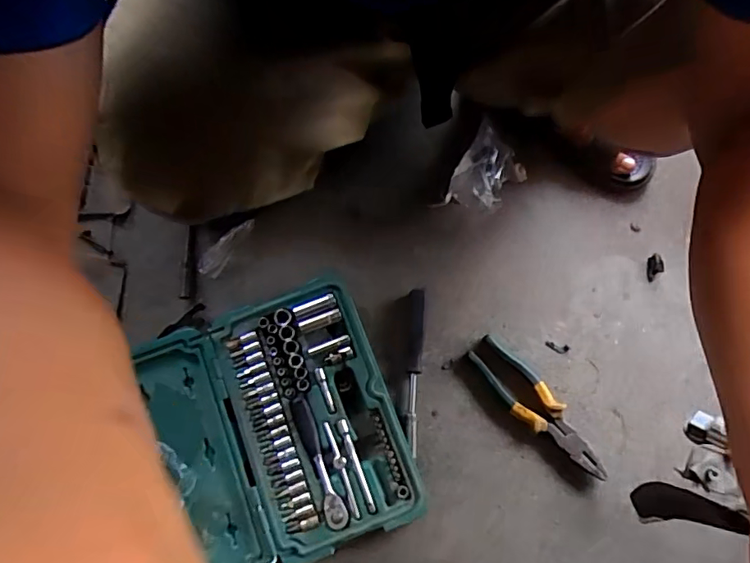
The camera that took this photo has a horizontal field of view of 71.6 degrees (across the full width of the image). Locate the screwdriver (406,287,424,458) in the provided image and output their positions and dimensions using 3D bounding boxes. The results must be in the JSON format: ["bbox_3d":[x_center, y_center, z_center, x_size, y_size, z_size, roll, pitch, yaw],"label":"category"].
[{"bbox_3d":[0.047,0.103,0.613,0.019,0.019,0.189,2,76,2],"label":"screwdriver"}]

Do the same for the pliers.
[{"bbox_3d":[0.186,0.144,0.593,0.049,0.018,0.190,-37,78,-8],"label":"pliers"}]

